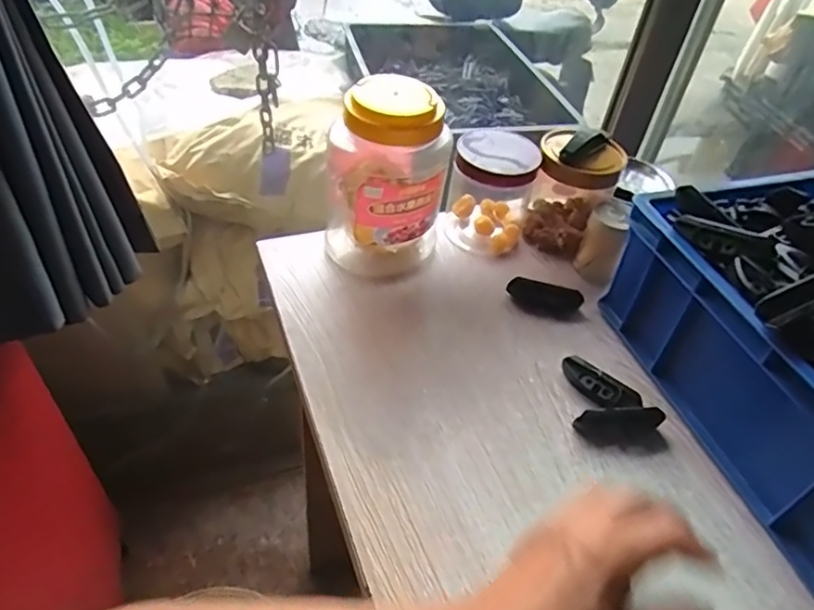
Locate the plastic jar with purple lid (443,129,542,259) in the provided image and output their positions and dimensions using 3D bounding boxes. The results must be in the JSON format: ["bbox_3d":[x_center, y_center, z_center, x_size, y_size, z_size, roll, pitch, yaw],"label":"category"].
[{"bbox_3d":[0.086,-0.114,0.607,0.081,0.118,0.077,4,45,-4],"label":"plastic jar with purple lid"}]

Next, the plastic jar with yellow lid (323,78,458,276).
[{"bbox_3d":[-0.018,-0.118,0.550,0.106,0.173,0.088,3,45,-4],"label":"plastic jar with yellow lid"}]

